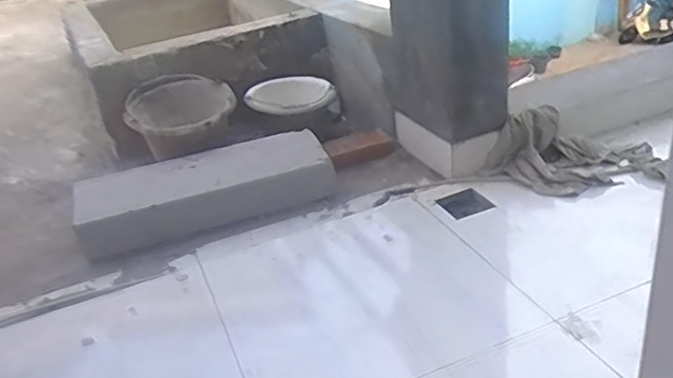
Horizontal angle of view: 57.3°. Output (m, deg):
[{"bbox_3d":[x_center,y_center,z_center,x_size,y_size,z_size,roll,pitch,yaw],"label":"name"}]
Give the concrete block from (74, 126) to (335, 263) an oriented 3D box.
[{"bbox_3d":[-0.303,-0.002,1.432,0.580,0.111,0.212,-13,28,-11],"label":"concrete block"}]

